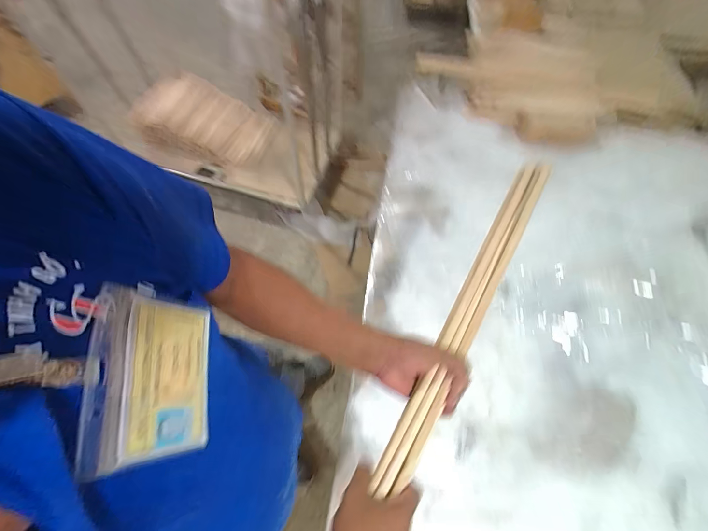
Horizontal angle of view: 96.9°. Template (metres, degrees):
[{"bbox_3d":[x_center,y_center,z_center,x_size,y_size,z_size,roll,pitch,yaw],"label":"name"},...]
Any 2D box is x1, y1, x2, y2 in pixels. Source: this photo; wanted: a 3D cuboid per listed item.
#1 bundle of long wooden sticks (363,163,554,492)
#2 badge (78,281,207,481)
[{"bbox_3d":[0.163,0.067,0.444,0.038,0.025,0.506,28,78,11],"label":"bundle of long wooden sticks"},{"bbox_3d":[-0.123,0.068,0.197,0.004,0.083,0.096,-17,64,15],"label":"badge"}]

